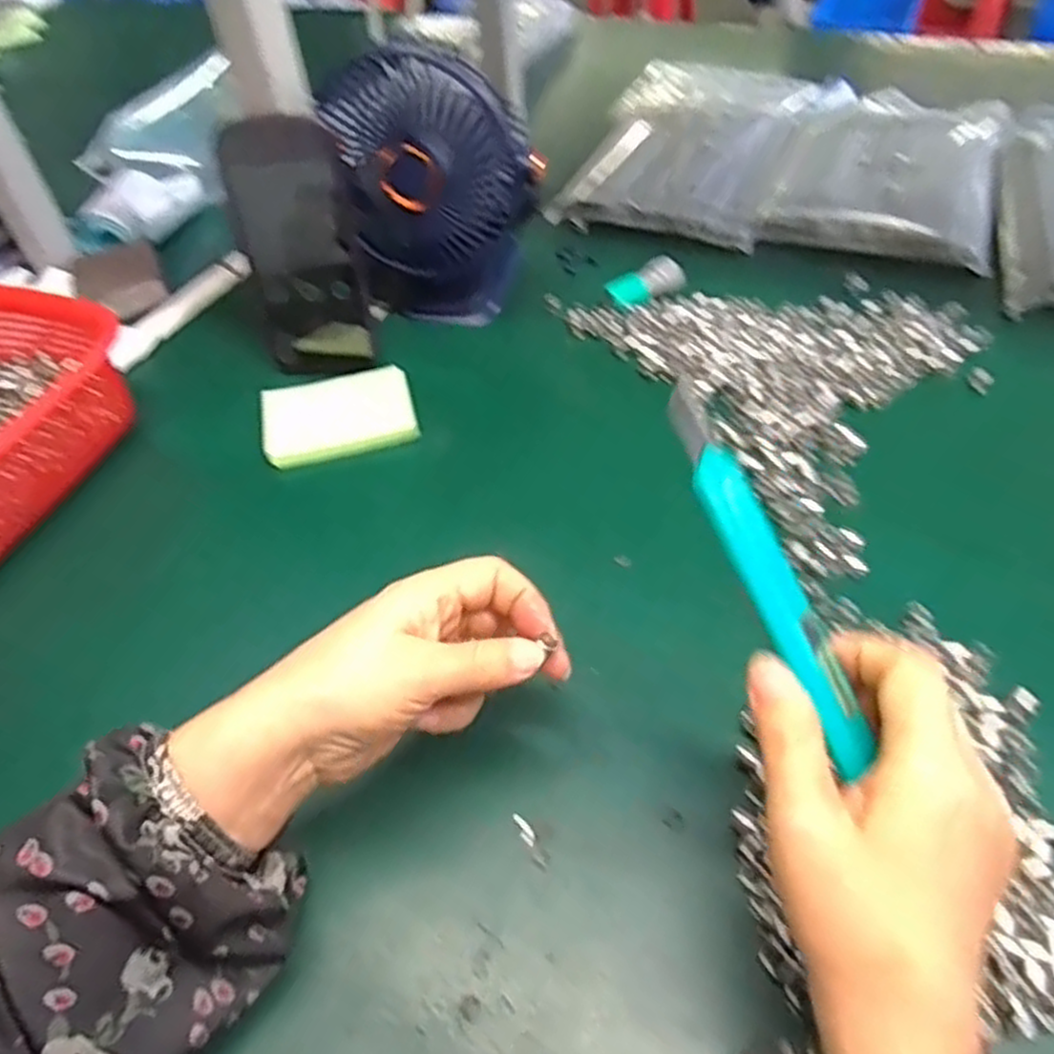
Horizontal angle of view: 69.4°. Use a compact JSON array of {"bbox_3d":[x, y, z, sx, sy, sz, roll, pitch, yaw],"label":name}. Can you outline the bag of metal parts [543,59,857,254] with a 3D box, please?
[{"bbox_3d":[0.181,-0.387,0.764,0.228,0.043,0.339,16,51,18],"label":"bag of metal parts"}]

